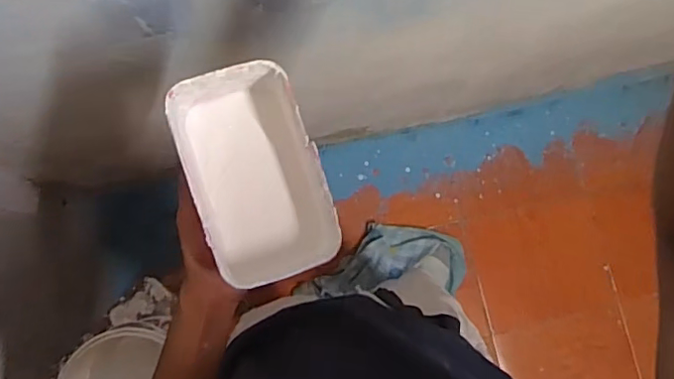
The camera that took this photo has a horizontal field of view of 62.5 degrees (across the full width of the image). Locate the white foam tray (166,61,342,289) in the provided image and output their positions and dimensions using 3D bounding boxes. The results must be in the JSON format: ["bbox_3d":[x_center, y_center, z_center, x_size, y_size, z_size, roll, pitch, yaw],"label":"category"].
[{"bbox_3d":[-0.076,-0.015,0.506,0.109,0.083,0.175,-20,85,-6],"label":"white foam tray"}]

